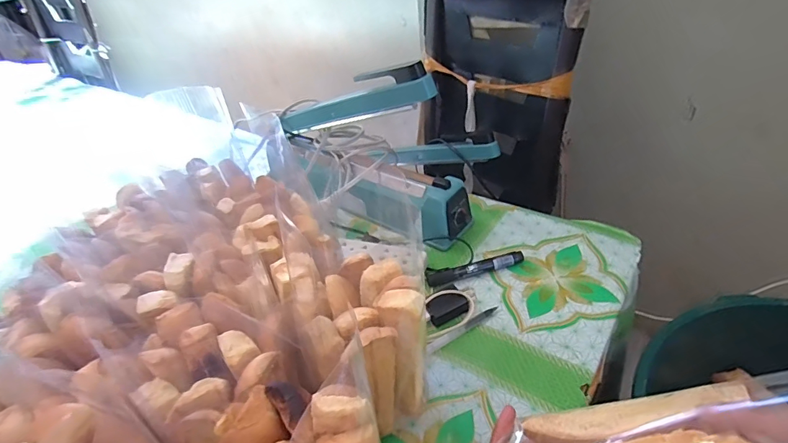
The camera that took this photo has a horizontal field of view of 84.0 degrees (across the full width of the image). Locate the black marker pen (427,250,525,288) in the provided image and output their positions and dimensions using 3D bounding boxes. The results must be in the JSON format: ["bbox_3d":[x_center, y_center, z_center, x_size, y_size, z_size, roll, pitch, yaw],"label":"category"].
[{"bbox_3d":[0.108,0.061,0.573,0.128,0.014,0.023,-9,38,-4],"label":"black marker pen"}]

